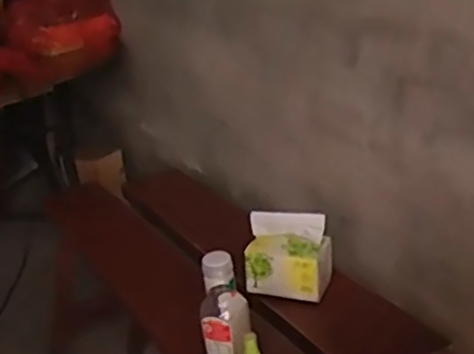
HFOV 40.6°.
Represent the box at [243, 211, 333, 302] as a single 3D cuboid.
[{"bbox_3d":[0.087,0.135,1.110,0.145,0.130,0.081,0,24,15],"label":"box"}]

